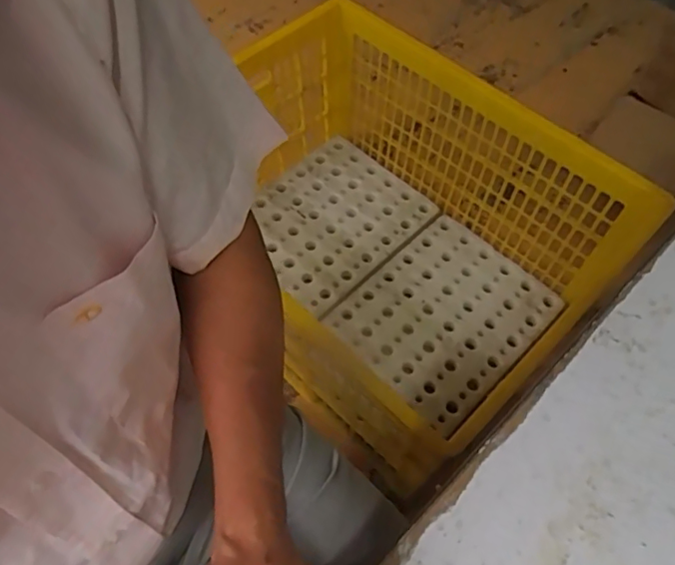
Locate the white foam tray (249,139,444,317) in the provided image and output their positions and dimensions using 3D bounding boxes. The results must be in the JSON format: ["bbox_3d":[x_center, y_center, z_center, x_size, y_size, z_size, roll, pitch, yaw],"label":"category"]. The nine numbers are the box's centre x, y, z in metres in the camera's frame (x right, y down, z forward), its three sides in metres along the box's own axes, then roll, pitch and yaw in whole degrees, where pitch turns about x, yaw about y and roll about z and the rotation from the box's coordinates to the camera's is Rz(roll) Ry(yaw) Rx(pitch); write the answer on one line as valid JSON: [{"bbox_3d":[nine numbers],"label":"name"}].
[{"bbox_3d":[-0.017,-0.158,1.400,0.354,0.054,0.425,40,67,21],"label":"white foam tray"}]

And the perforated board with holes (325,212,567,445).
[{"bbox_3d":[0.251,0.074,1.290,0.439,0.032,0.371,-39,65,-21],"label":"perforated board with holes"}]

